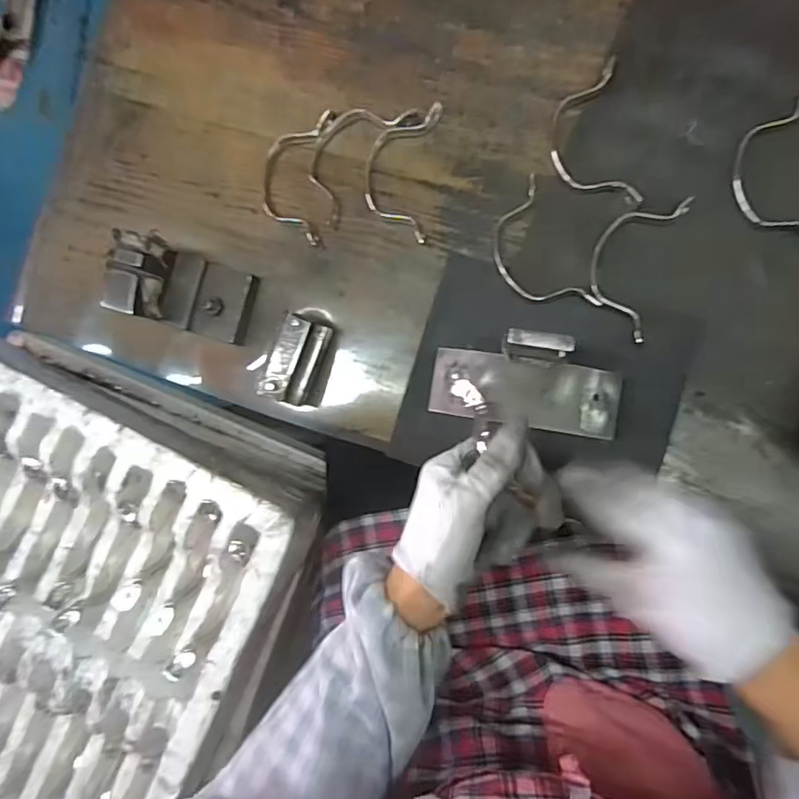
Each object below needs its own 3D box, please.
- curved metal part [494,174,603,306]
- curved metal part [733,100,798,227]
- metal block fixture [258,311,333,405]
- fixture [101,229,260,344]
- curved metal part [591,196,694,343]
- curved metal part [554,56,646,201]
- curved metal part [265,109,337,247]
[{"bbox_3d":[0.109,-0.119,0.450,0.058,0.013,0.121,-24,83,5],"label":"curved metal part"},{"bbox_3d":[0.291,-0.173,0.424,0.056,0.012,0.120,-6,85,7],"label":"curved metal part"},{"bbox_3d":[-0.082,-0.031,0.453,0.032,0.047,0.069,21,89,9],"label":"metal block fixture"},{"bbox_3d":[-0.181,-0.093,0.459,0.096,0.068,0.065,15,88,8],"label":"fixture"},{"bbox_3d":[0.183,-0.111,0.433,0.056,0.014,0.121,22,89,9],"label":"curved metal part"},{"bbox_3d":[0.155,-0.211,0.448,0.059,0.012,0.116,-11,84,7],"label":"curved metal part"},{"bbox_3d":[-0.093,-0.197,0.485,0.056,0.011,0.118,7,87,8],"label":"curved metal part"}]

